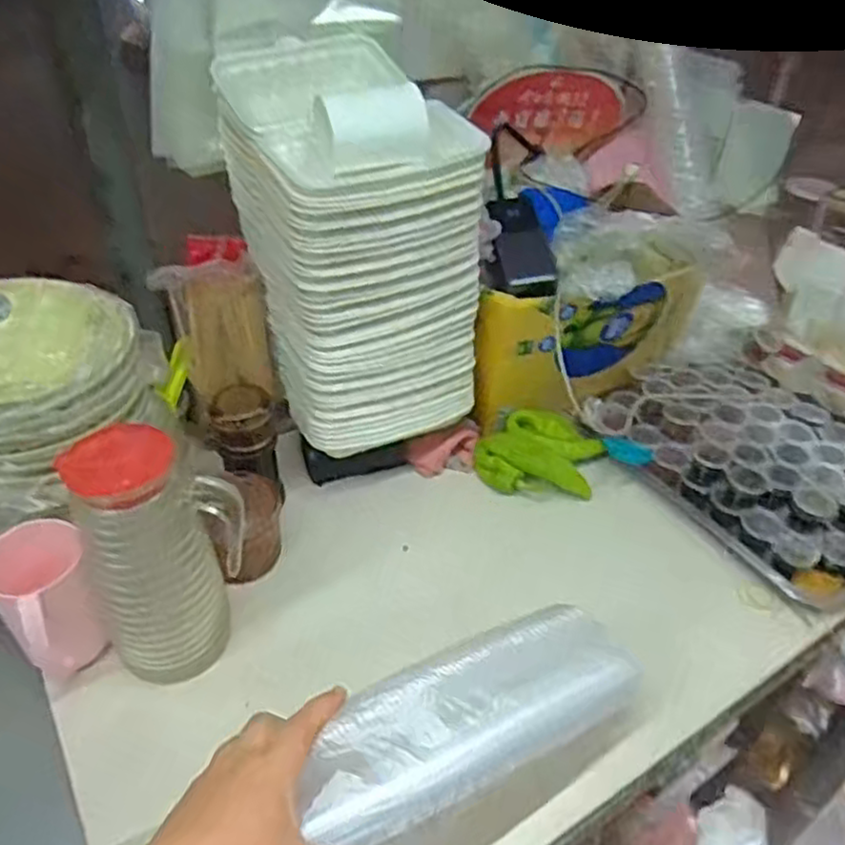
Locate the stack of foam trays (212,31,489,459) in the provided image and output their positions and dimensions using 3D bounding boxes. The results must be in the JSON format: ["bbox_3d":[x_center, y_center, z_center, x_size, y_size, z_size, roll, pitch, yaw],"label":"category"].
[{"bbox_3d":[-0.063,-0.164,0.738,0.196,0.328,0.200,-19,44,-23],"label":"stack of foam trays"}]

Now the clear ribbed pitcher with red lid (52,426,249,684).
[{"bbox_3d":[-0.206,0.104,0.588,0.111,0.216,0.098,-17,43,-21],"label":"clear ribbed pitcher with red lid"}]

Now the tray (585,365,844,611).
[{"bbox_3d":[0.375,0.037,0.802,0.246,0.071,0.360,-27,47,-30],"label":"tray"}]

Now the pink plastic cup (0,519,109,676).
[{"bbox_3d":[-0.306,0.142,0.597,0.073,0.099,0.084,-25,46,-29],"label":"pink plastic cup"}]

